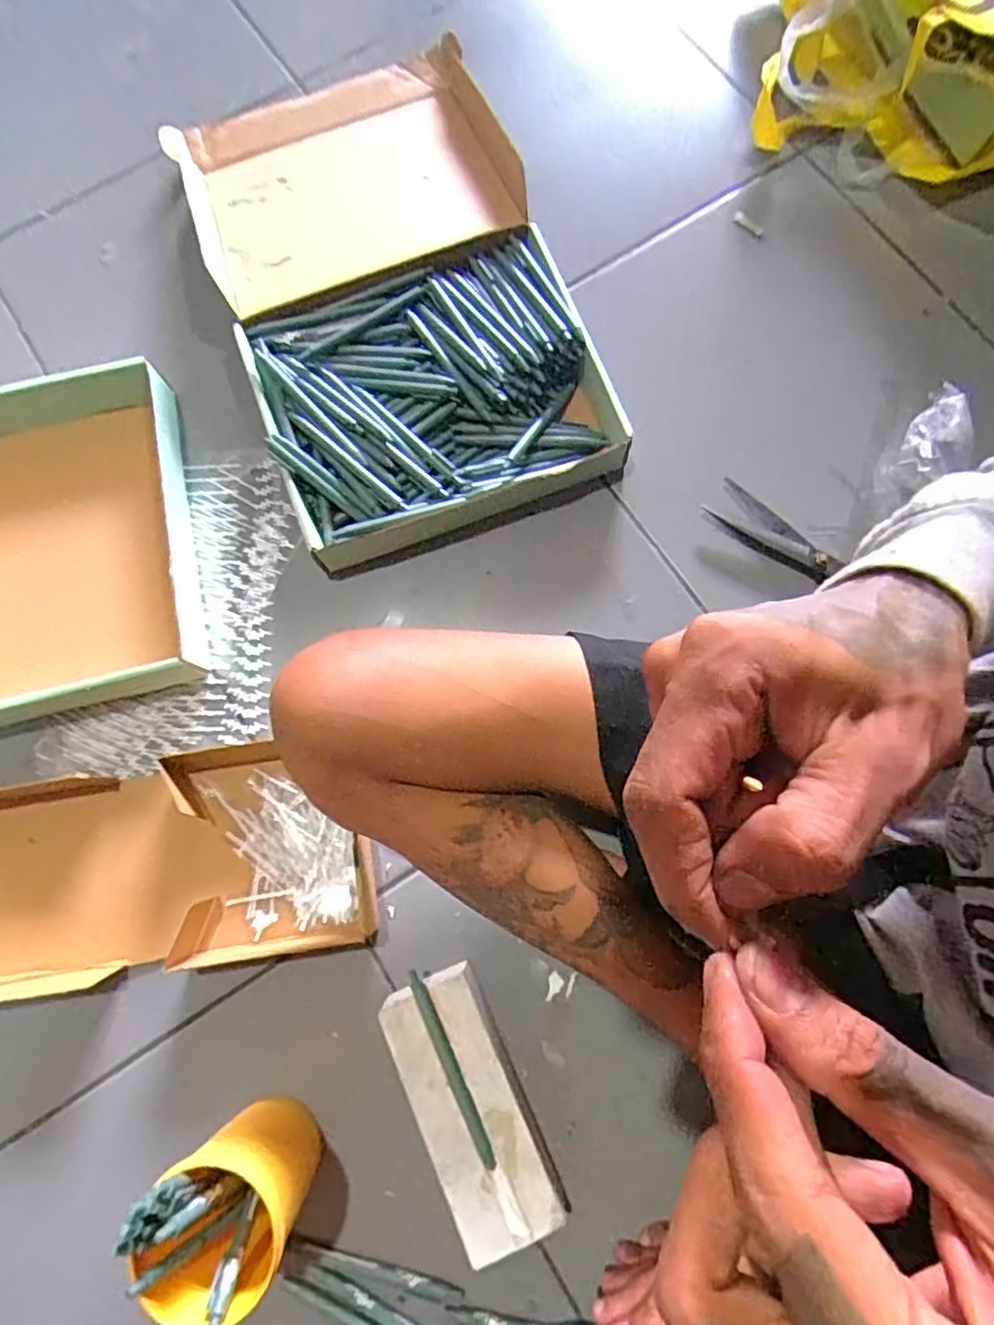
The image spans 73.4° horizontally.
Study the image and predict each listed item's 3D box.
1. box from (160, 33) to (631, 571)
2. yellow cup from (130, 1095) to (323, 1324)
[{"bbox_3d":[-0.112,-0.378,0.681,0.314,0.105,0.548,-22,77,-4],"label":"box"},{"bbox_3d":[-0.173,0.373,0.465,0.077,0.142,0.091,17,74,5],"label":"yellow cup"}]

